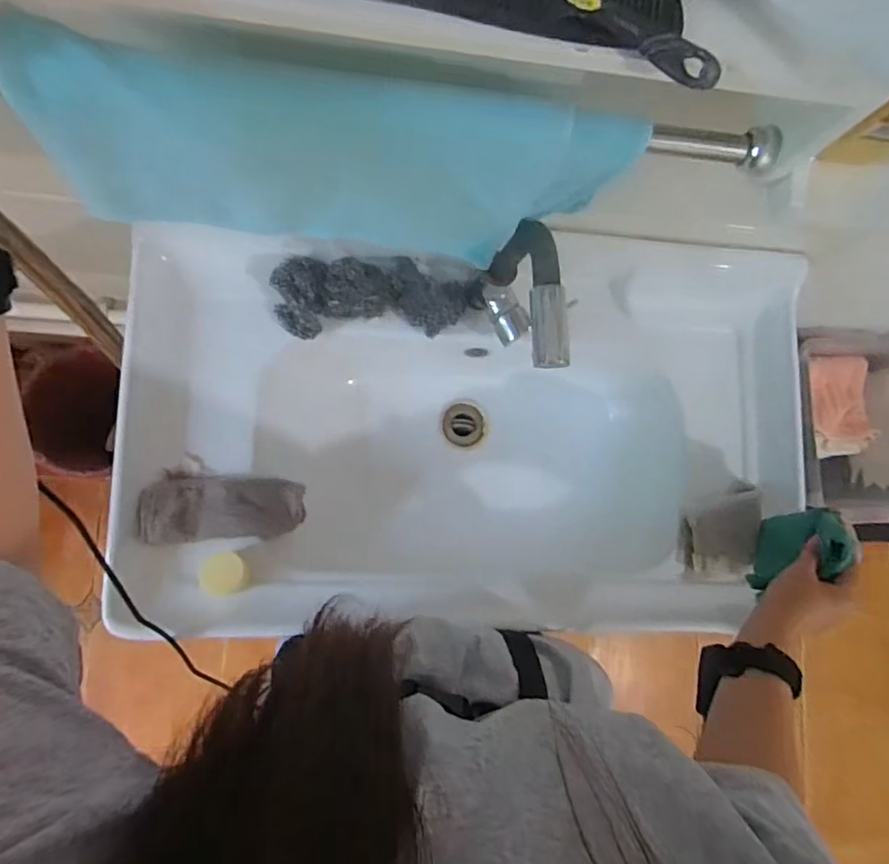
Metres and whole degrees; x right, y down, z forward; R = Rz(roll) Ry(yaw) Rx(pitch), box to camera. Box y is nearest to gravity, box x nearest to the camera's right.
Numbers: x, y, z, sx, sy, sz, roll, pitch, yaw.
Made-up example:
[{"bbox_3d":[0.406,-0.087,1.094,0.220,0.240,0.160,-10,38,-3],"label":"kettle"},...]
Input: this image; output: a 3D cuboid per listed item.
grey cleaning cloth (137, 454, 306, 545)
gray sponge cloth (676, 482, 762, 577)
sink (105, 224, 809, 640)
[{"bbox_3d":[-0.245,0.079,0.621,0.169,0.023,0.087,1,77,-14],"label":"grey cleaning cloth"},{"bbox_3d":[0.348,0.124,0.699,0.092,0.025,0.116,5,84,-8],"label":"gray sponge cloth"},{"bbox_3d":[0.038,0.011,0.720,0.798,0.170,0.484,-2,84,-8],"label":"sink"}]

